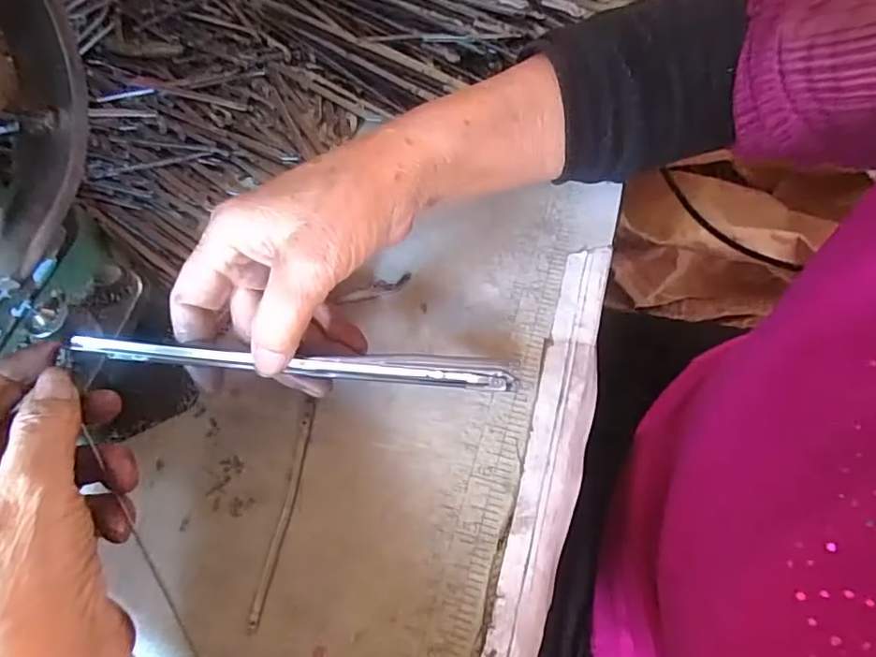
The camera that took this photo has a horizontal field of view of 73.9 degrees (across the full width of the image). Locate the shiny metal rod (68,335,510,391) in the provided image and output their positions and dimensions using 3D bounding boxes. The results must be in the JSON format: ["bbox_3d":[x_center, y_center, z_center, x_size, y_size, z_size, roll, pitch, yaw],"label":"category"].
[{"bbox_3d":[-0.057,0.015,0.254,0.184,0.004,0.012,5,95,-10],"label":"shiny metal rod"}]

